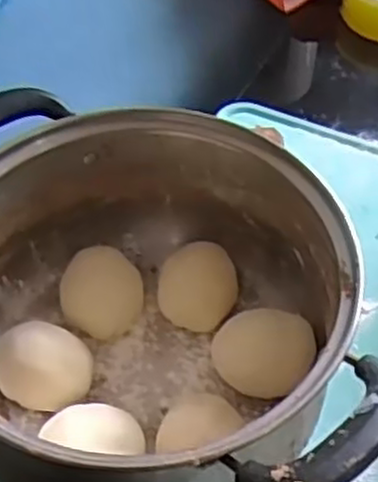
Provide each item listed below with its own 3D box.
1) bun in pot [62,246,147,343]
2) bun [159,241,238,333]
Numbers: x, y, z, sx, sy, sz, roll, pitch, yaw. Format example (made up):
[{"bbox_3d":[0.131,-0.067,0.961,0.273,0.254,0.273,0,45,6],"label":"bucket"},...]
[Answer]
[{"bbox_3d":[-0.064,0.039,0.568,0.057,0.034,0.059,0,50,0],"label":"bun in pot"},{"bbox_3d":[0.007,0.033,0.570,0.055,0.035,0.055,0,50,0],"label":"bun"}]

